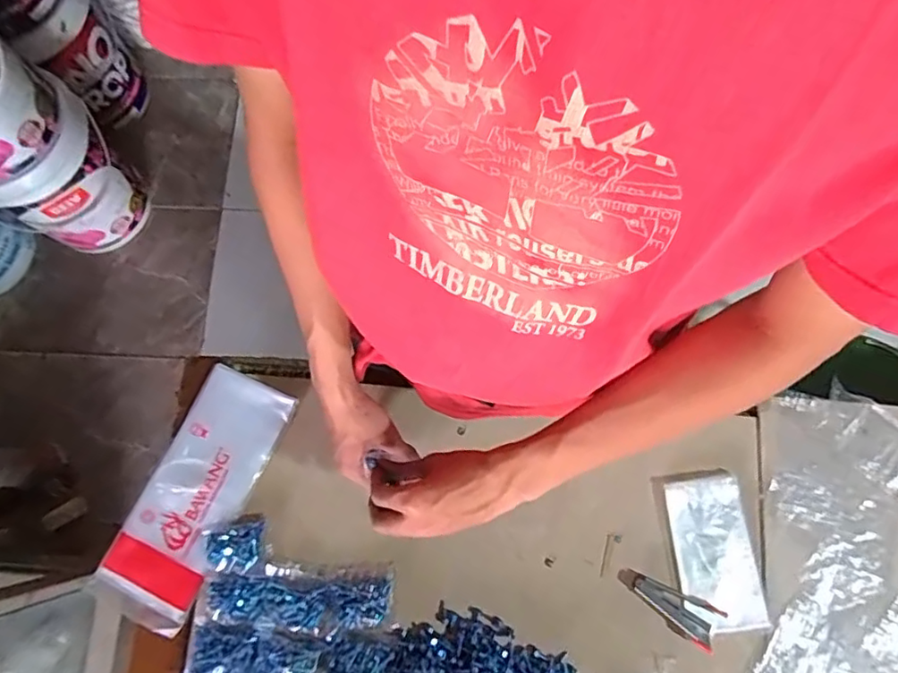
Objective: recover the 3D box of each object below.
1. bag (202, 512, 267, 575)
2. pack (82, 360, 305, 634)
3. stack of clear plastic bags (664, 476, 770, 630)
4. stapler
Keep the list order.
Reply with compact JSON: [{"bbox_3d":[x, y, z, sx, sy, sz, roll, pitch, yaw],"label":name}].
[{"bbox_3d":[-0.229,0.225,0.625,0.067,0.023,0.055,-19,77,-3],"label":"bag"},{"bbox_3d":[-0.282,0.174,0.649,0.108,0.012,0.276,25,78,7],"label":"pack"},{"bbox_3d":[0.281,0.228,0.617,0.080,0.010,0.151,-8,76,0],"label":"stack of clear plastic bags"},{"bbox_3d":[0.227,0.276,0.601,0.103,0.017,0.041,28,79,8],"label":"stapler"}]

